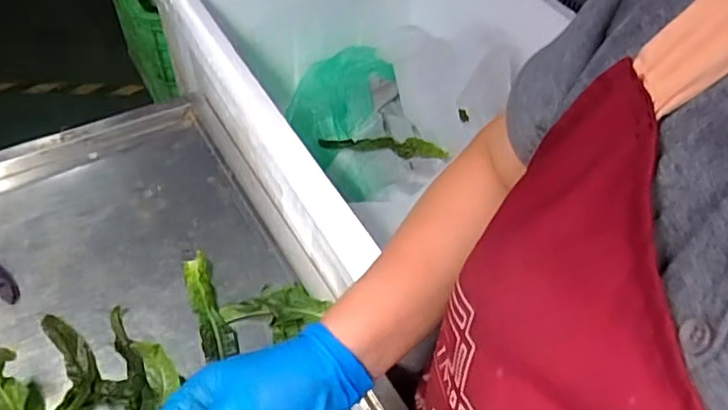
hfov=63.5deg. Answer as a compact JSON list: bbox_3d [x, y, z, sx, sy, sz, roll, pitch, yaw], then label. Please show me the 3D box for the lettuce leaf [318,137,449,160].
[{"bbox_3d":[0.026,-0.080,0.783,0.168,0.017,0.031,10,50,3],"label":"lettuce leaf"}]

